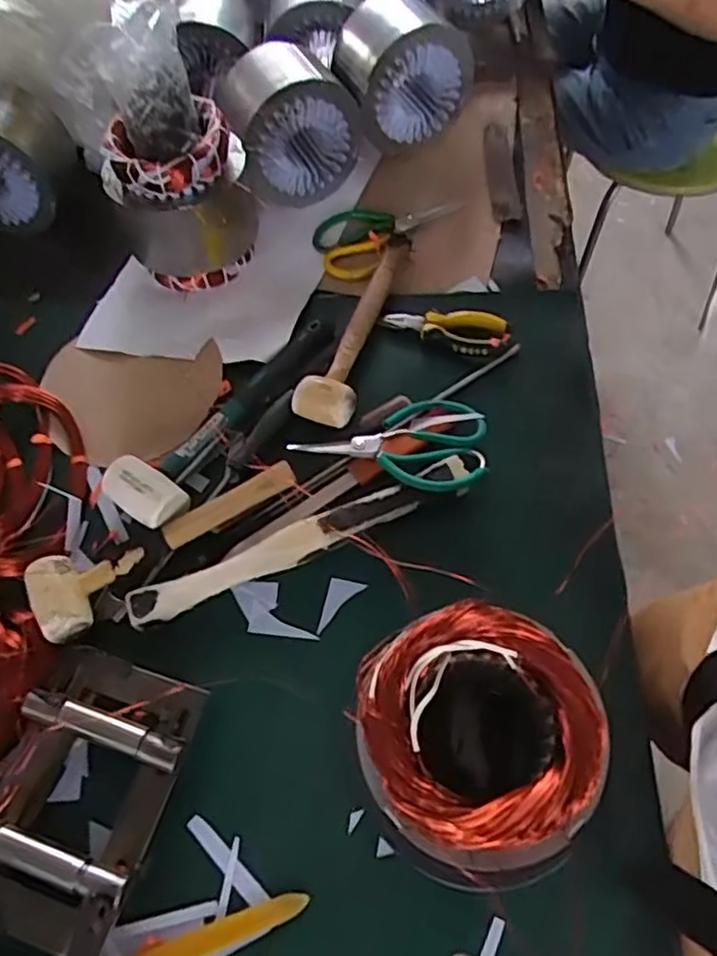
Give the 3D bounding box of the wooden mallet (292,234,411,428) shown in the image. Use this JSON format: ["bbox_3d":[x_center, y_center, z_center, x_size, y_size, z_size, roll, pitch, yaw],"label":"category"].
[{"bbox_3d":[0.006,-0.171,0.734,0.058,0.053,0.277,16,65,11],"label":"wooden mallet"}]

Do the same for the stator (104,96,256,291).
[{"bbox_3d":[-0.192,-0.305,0.749,0.148,0.156,0.119,-15,63,-4],"label":"stator"}]

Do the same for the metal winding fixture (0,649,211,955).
[{"bbox_3d":[-0.216,0.245,0.525,0.143,0.049,0.200,16,65,11],"label":"metal winding fixture"}]

